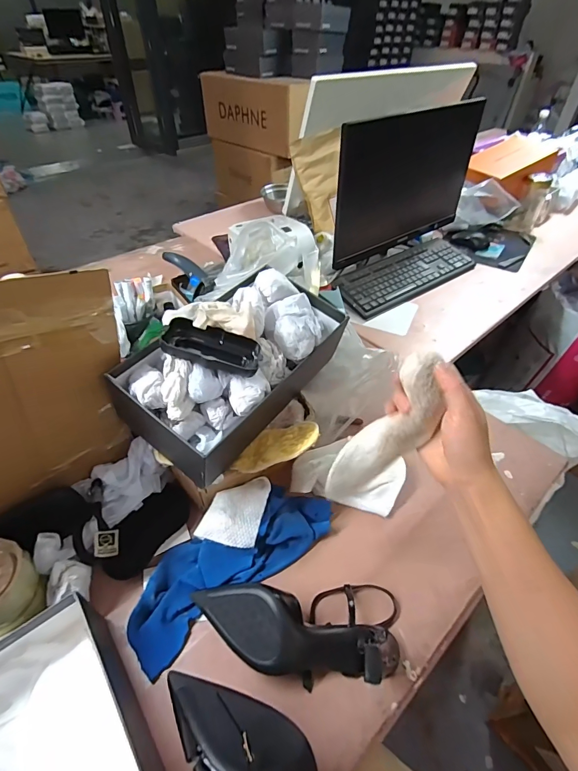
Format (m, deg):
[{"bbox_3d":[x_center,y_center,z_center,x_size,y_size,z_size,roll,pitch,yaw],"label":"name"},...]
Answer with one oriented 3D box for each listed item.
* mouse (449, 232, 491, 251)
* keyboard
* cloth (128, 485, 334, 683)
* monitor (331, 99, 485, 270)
[{"bbox_3d":[0.552,-0.444,1.180,0.111,0.032,0.071,21,48,19],"label":"mouse"},{"bbox_3d":[0.310,-0.299,1.022,0.442,0.030,0.146,-27,51,-26],"label":"keyboard"},{"bbox_3d":[-0.073,0.213,0.497,0.281,0.036,0.109,-29,52,-28],"label":"cloth"},{"bbox_3d":[0.304,-0.496,0.973,0.508,0.330,0.055,-31,53,-29],"label":"monitor"}]

